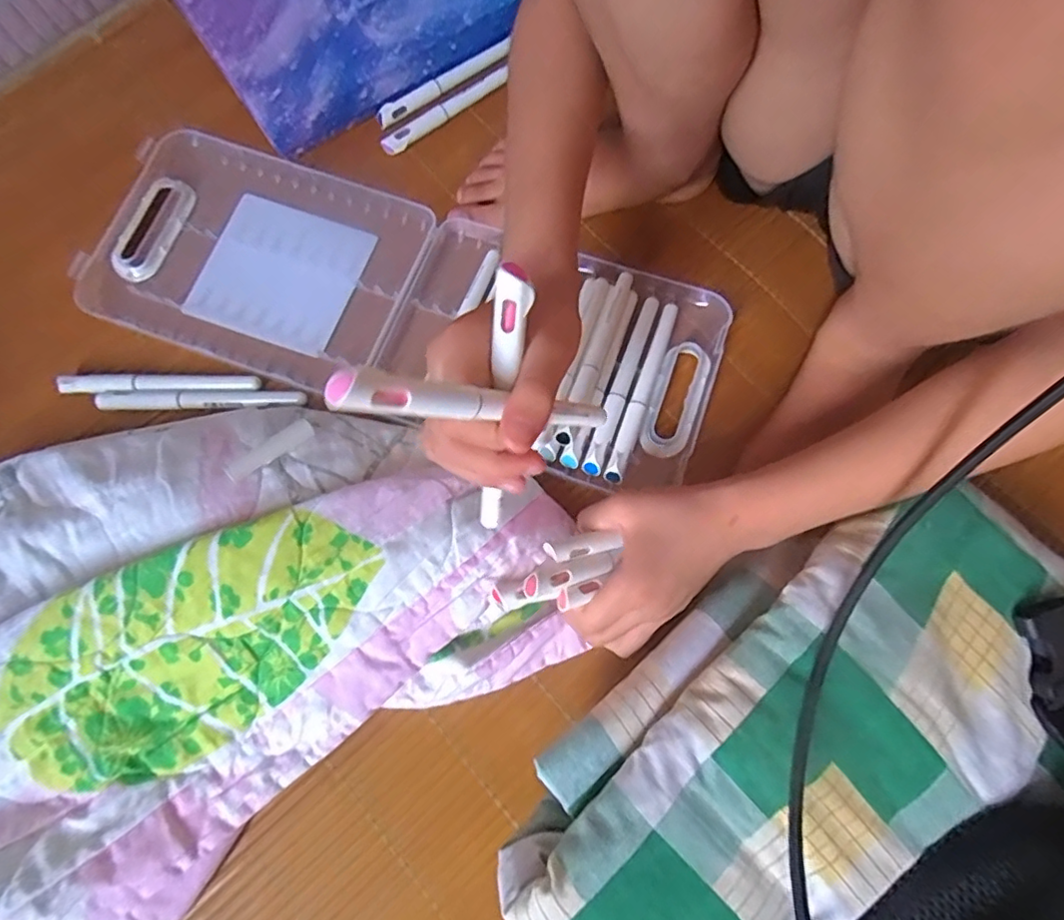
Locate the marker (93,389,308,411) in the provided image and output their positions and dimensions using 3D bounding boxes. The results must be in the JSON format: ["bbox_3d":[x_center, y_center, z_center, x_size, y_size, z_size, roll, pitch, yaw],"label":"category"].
[{"bbox_3d":[-0.218,-0.041,0.382,0.132,0.009,0.013,-1,76,0],"label":"marker"}]

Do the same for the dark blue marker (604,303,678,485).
[{"bbox_3d":[0.073,-0.047,0.378,0.011,0.016,0.134,21,77,5],"label":"dark blue marker"}]

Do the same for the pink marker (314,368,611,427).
[{"bbox_3d":[-0.020,-0.021,0.211,0.111,0.010,0.012,1,70,-46],"label":"pink marker"}]

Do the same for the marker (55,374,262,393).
[{"bbox_3d":[-0.247,-0.051,0.383,0.127,0.008,0.013,0,76,0],"label":"marker"}]

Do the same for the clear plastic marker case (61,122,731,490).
[{"bbox_3d":[-0.090,-0.108,0.397,0.423,0.026,0.151,19,77,5],"label":"clear plastic marker case"}]

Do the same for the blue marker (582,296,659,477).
[{"bbox_3d":[0.060,-0.051,0.381,0.012,0.009,0.132,21,77,5],"label":"blue marker"}]

